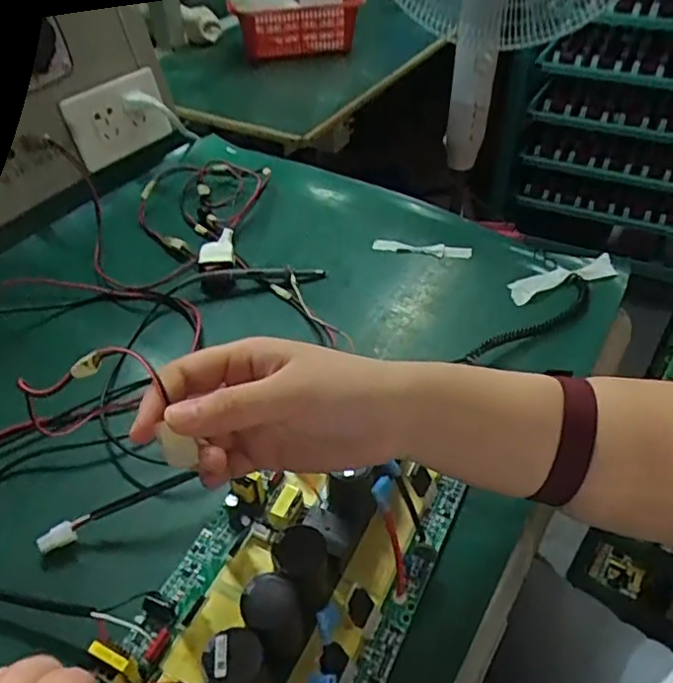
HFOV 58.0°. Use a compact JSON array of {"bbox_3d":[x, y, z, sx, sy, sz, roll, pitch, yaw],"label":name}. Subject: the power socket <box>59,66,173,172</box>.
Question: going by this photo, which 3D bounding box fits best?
[{"bbox_3d":[-0.228,-0.237,0.642,0.106,0.071,0.015,-38,38,-27],"label":"power socket"}]

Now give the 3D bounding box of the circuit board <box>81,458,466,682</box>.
[{"bbox_3d":[-0.080,0.201,0.265,0.135,0.055,0.429,22,48,19],"label":"circuit board"}]

